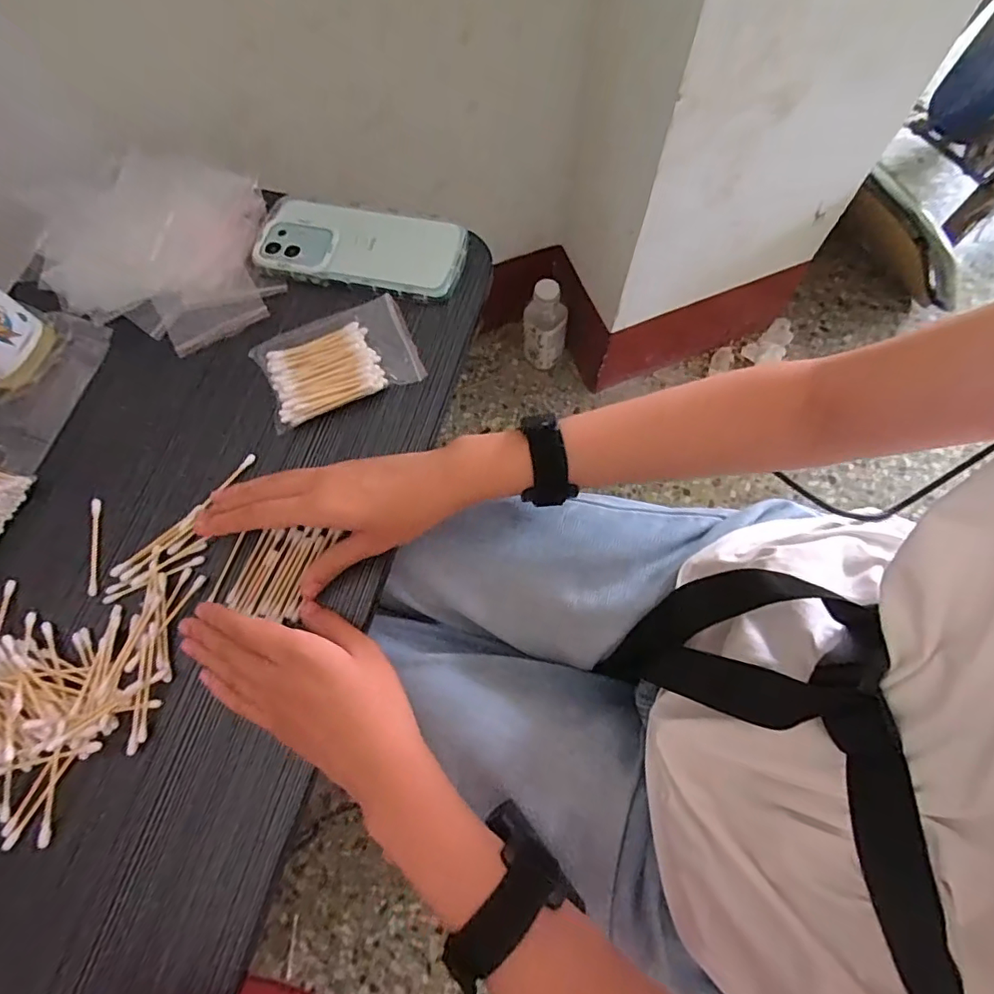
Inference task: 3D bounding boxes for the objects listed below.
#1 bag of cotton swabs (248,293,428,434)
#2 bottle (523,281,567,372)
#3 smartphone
[{"bbox_3d":[-0.118,-0.102,0.401,0.113,0.007,0.073,-25,71,-7],"label":"bag of cotton swabs"},{"bbox_3d":[0.081,-0.272,0.901,0.068,0.184,0.054,-21,71,-5],"label":"bottle"},{"bbox_3d":[-0.111,-0.205,0.440,0.166,0.010,0.071,11,71,6],"label":"smartphone"}]

